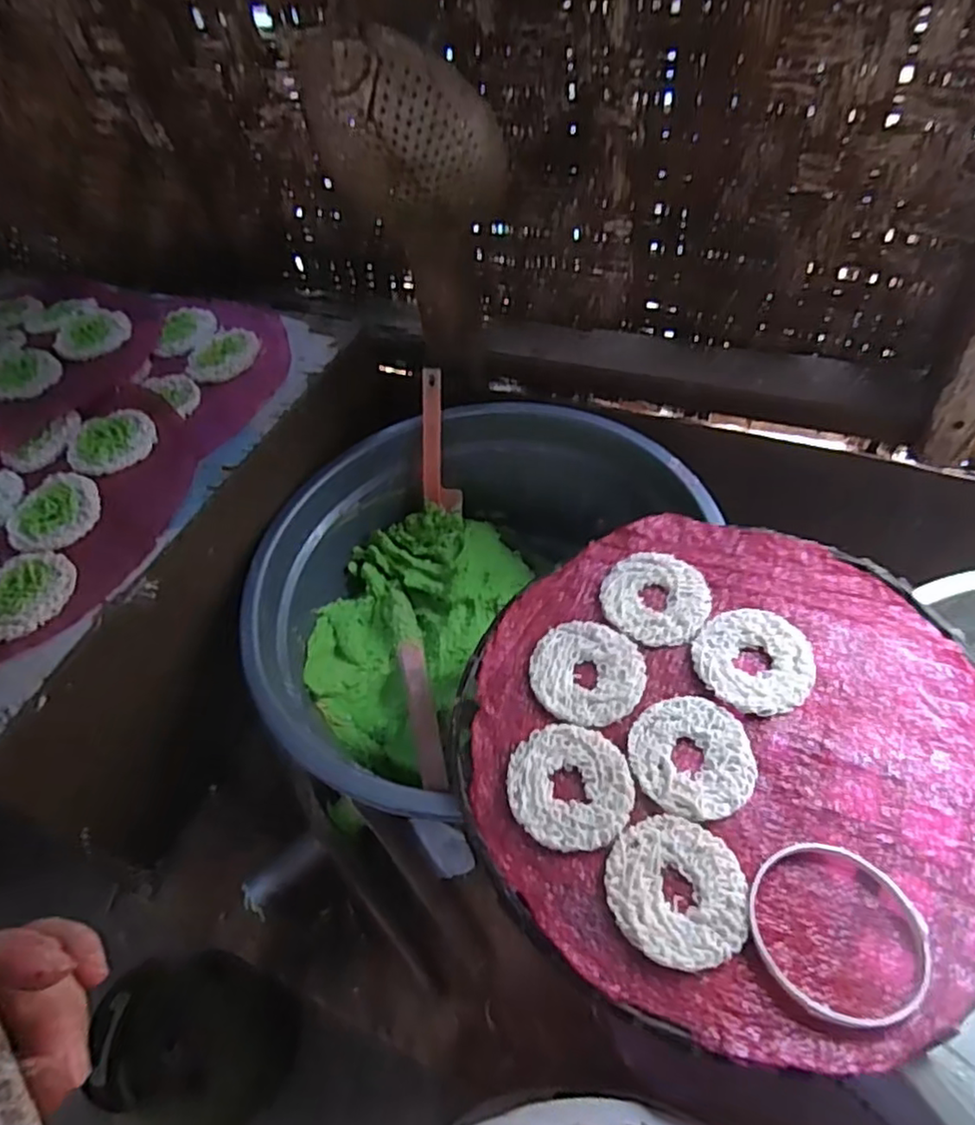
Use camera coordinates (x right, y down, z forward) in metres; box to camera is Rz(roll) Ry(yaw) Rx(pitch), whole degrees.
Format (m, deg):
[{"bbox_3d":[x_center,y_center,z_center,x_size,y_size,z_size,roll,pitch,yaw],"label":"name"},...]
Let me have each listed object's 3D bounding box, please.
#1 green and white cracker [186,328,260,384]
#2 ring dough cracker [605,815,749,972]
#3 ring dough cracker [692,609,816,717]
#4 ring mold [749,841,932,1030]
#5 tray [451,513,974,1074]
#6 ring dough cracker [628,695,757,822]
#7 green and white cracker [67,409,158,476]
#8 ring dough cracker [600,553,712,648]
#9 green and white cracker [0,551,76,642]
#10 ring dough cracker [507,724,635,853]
[{"bbox_3d":[-0.275,-0.218,0.679,0.065,0.005,0.080,32,62,21],"label":"green and white cracker"},{"bbox_3d":[0.111,0.192,0.386,0.077,0.009,0.079,-4,52,6],"label":"ring dough cracker"},{"bbox_3d":[0.191,0.068,0.467,0.078,0.009,0.080,-4,52,6],"label":"ring dough cracker"},{"bbox_3d":[0.193,0.203,0.362,0.090,0.017,0.087,-4,52,6],"label":"ring mold"},{"bbox_3d":[0.158,0.114,0.437,0.332,0.039,0.336,-1,55,1],"label":"tray"},{"bbox_3d":[0.135,0.127,0.432,0.076,0.005,0.081,-4,52,6],"label":"ring dough cracker"},{"bbox_3d":[-0.345,-0.112,0.601,0.074,0.011,0.074,-1,55,1],"label":"green and white cracker"},{"bbox_3d":[0.130,0.026,0.507,0.081,0.006,0.076,-4,52,6],"label":"ring dough cracker"},{"bbox_3d":[-0.364,0.024,0.508,0.075,0.007,0.080,-4,52,6],"label":"green and white cracker"},{"bbox_3d":[0.054,0.145,0.430,0.076,0.007,0.081,-4,52,6],"label":"ring dough cracker"}]

